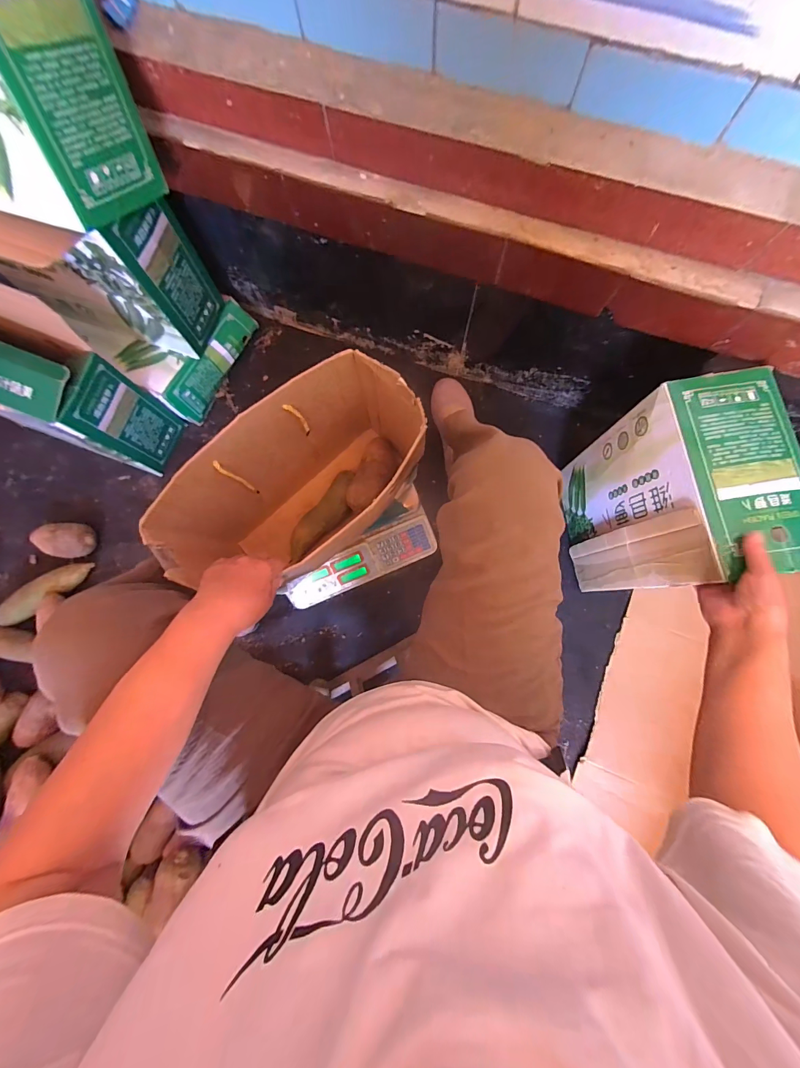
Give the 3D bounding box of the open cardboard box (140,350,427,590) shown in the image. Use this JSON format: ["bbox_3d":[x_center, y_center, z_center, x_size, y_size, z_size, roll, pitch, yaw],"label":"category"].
[{"bbox_3d":[-0.148,-0.067,0.582,0.373,0.265,0.165,-41,84,-3],"label":"open cardboard box"}]

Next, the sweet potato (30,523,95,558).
[{"bbox_3d":[-0.710,0.014,0.771,0.111,0.054,0.072,-3,83,1],"label":"sweet potato"}]

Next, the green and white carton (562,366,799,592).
[{"bbox_3d":[0.413,-0.053,0.590,0.153,0.318,0.259,-5,83,1],"label":"green and white carton"}]

